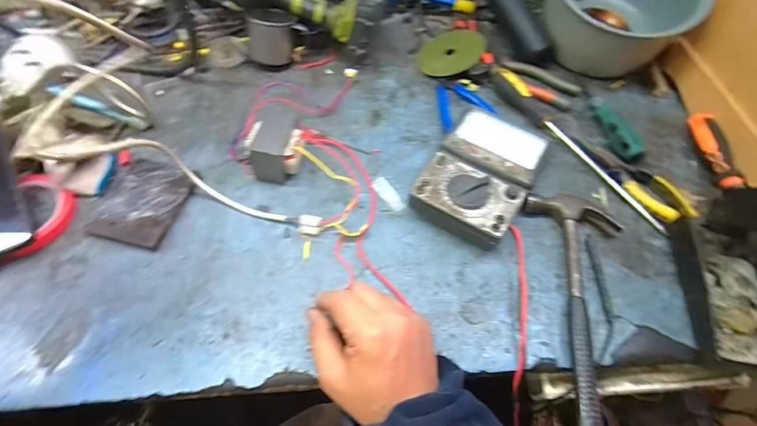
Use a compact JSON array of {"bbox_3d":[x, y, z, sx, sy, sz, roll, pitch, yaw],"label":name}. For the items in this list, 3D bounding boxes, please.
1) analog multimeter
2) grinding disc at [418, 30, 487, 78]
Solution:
[{"bbox_3d":[0.120,-0.044,0.460,0.107,0.049,0.171,28,61,15],"label":"analog multimeter"},{"bbox_3d":[0.114,-0.250,0.604,0.098,0.005,0.106,5,59,26],"label":"grinding disc"}]

